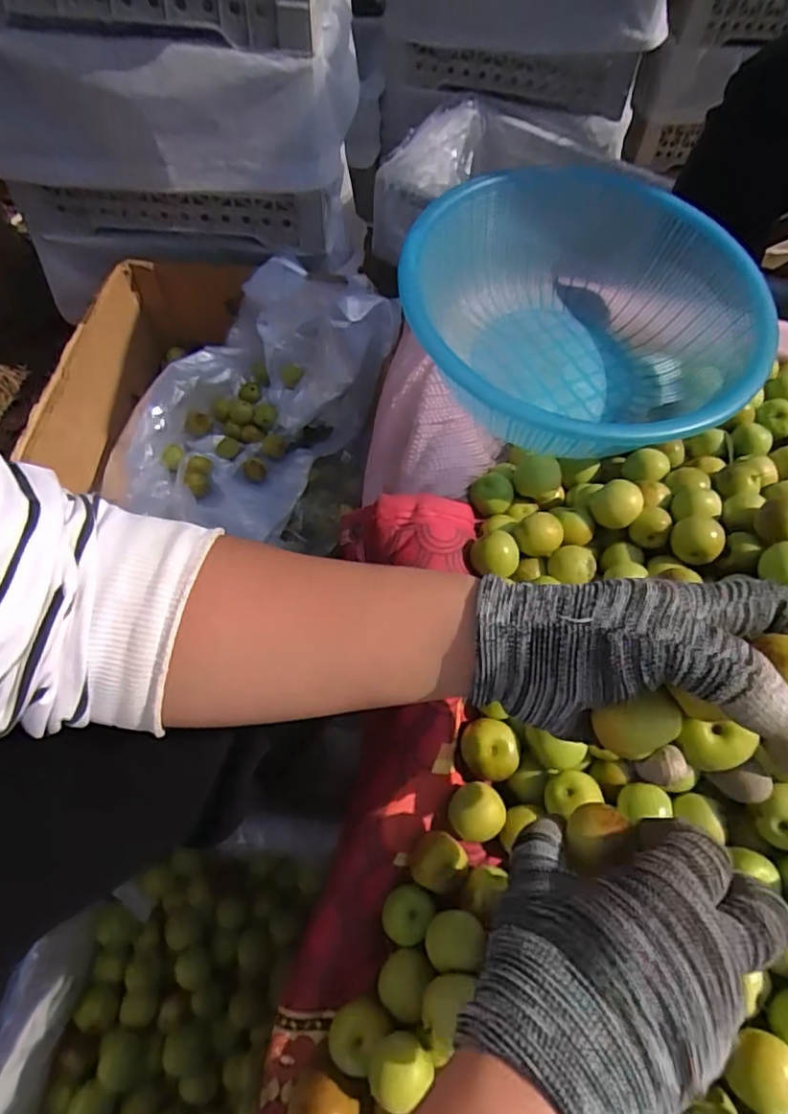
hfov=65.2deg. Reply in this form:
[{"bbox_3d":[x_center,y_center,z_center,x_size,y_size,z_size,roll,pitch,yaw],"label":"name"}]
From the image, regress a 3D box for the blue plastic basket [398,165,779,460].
[{"bbox_3d":[0.148,-0.181,0.491,0.249,0.093,0.256,1,62,-2],"label":"blue plastic basket"}]

